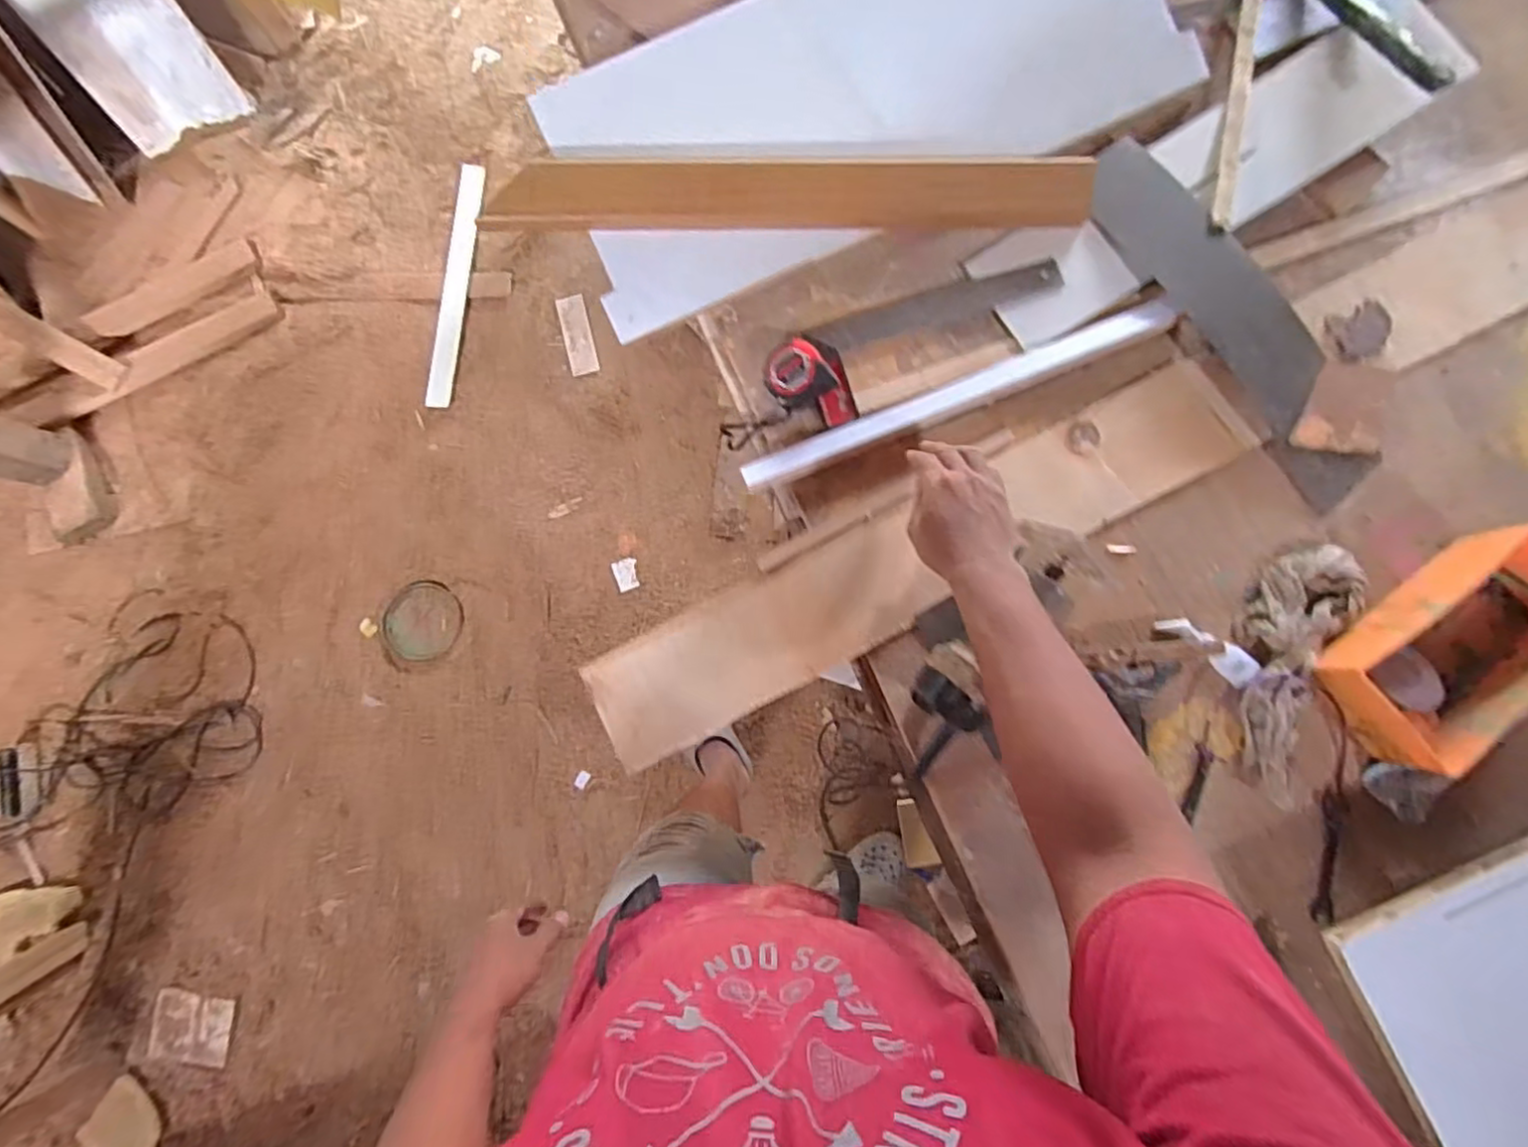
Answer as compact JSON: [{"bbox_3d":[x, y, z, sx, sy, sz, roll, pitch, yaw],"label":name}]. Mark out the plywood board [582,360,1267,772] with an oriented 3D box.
[{"bbox_3d":[0.168,-0.014,0.708,0.747,0.014,0.125,-27,82,-2],"label":"plywood board"}]

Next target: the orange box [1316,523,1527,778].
[{"bbox_3d":[0.682,0.068,0.643,0.243,0.078,0.126,-37,82,-4],"label":"orange box"}]

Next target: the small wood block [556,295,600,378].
[{"bbox_3d":[-0.443,-0.568,1.567,0.067,0.020,0.192,-15,81,-1],"label":"small wood block"}]

